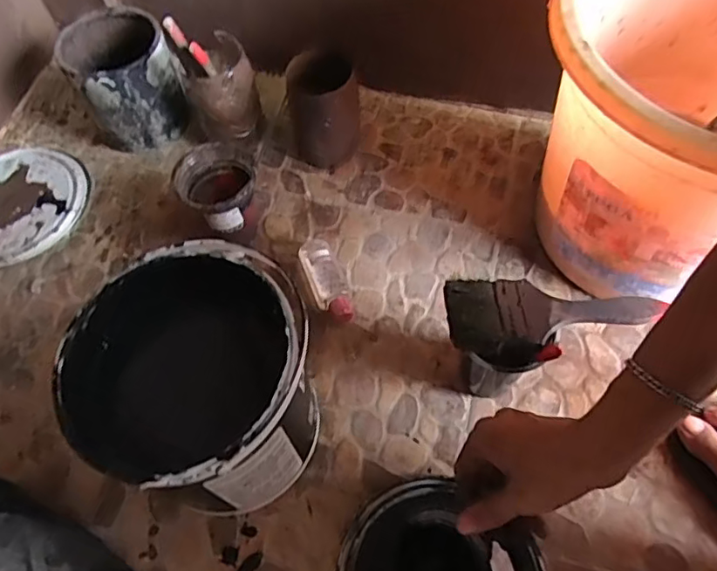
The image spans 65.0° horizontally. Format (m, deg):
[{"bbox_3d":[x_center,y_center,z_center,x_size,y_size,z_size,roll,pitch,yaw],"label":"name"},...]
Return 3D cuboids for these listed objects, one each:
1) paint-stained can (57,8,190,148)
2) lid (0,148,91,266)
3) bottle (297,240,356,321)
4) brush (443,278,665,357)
[{"bbox_3d":[-0.307,-0.270,0.753,0.123,0.131,0.130,-1,60,2],"label":"paint-stained can"},{"bbox_3d":[-0.440,-0.100,0.721,0.173,0.024,0.176,-1,60,2],"label":"lid"},{"bbox_3d":[-0.037,-0.005,0.643,0.039,0.032,0.103,-18,61,-8],"label":"bottle"},{"bbox_3d":[0.167,0.020,0.484,0.177,0.013,0.070,-4,60,0],"label":"brush"}]

